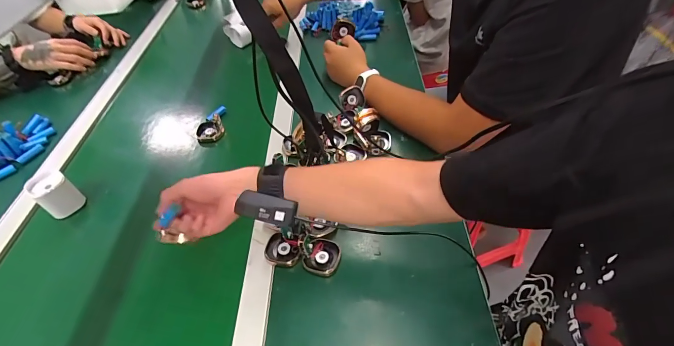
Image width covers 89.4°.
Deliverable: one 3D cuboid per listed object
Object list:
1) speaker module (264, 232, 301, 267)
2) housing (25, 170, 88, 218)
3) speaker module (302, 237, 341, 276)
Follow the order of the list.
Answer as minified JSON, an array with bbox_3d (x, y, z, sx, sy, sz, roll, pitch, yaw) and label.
[{"bbox_3d":[-0.080,0.113,0.508,0.051,0.014,0.048,5,50,7],"label":"speaker module"},{"bbox_3d":[-0.471,0.034,0.572,0.056,0.064,0.057,28,56,23],"label":"housing"},{"bbox_3d":[-0.023,0.118,0.492,0.053,0.020,0.051,12,51,12],"label":"speaker module"}]

